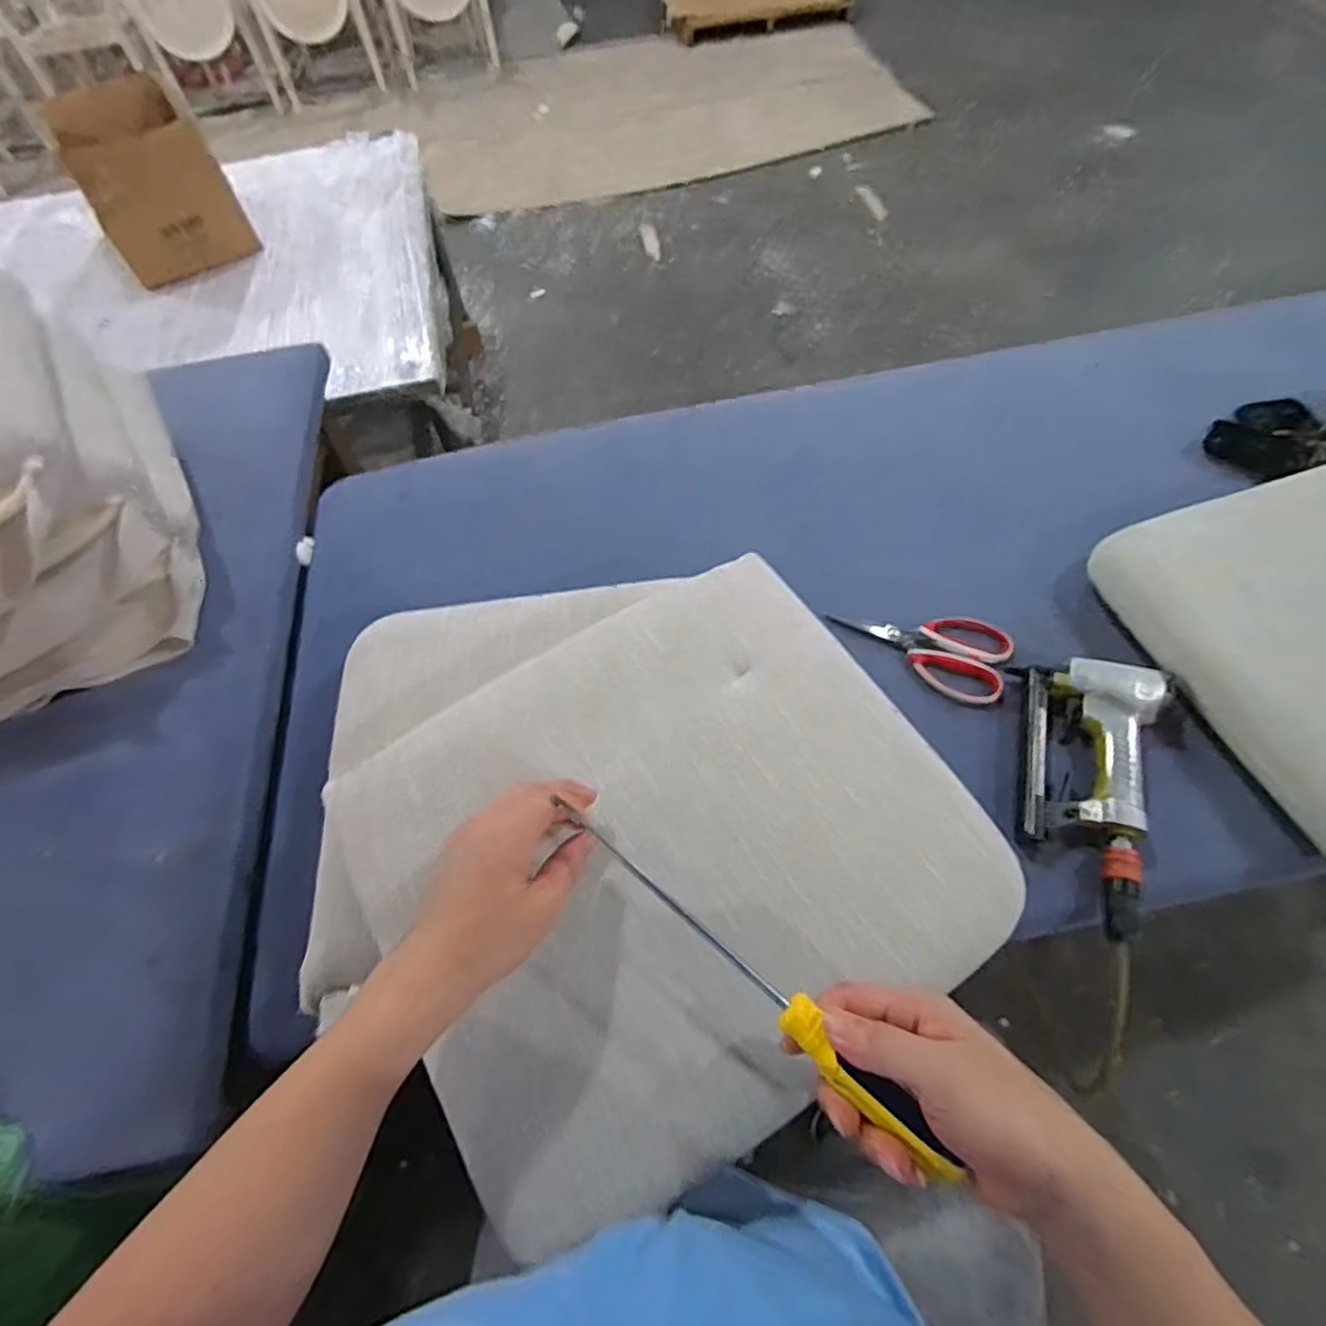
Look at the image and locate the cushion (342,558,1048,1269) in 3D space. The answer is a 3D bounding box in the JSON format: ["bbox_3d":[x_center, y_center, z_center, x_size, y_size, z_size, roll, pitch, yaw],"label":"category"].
[{"bbox_3d":[0.008,0.133,0.498,0.430,0.046,0.363,-30,61,-14],"label":"cushion"}]

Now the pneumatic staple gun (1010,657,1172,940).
[{"bbox_3d":[0.381,0.109,0.600,0.124,0.043,0.249,15,60,13],"label":"pneumatic staple gun"}]

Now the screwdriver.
[{"bbox_3d":[0.039,0.172,0.388,0.279,0.026,0.021,37,67,23],"label":"screwdriver"}]

